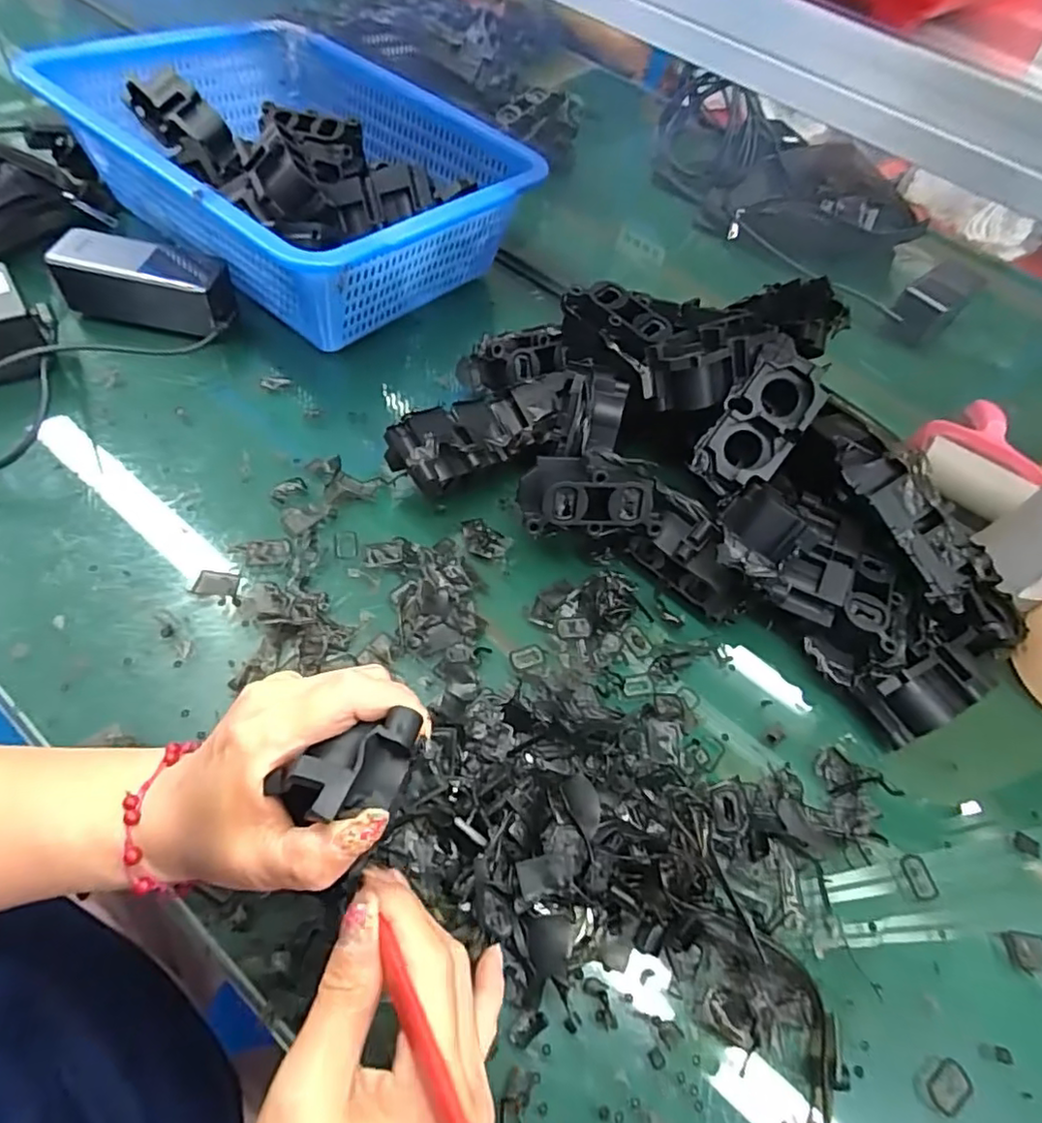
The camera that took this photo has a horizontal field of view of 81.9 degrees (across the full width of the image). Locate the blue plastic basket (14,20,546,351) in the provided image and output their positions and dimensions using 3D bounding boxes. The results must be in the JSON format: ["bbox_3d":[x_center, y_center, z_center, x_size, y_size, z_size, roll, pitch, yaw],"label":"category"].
[{"bbox_3d":[-0.220,-0.385,0.593,0.423,0.125,0.311,37,58,14],"label":"blue plastic basket"}]

